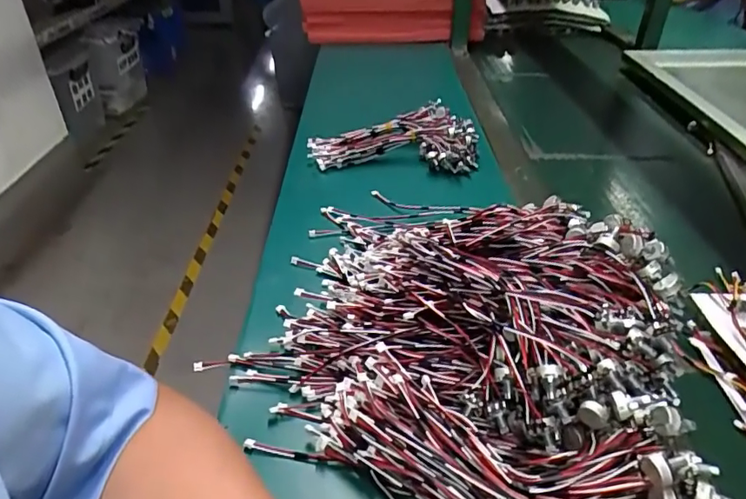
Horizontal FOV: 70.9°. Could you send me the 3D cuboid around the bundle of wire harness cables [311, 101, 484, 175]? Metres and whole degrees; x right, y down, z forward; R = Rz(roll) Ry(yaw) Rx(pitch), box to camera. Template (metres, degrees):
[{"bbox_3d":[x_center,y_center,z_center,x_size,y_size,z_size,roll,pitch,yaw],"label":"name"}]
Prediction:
[{"bbox_3d":[0.030,-0.161,0.763,0.235,0.062,0.131,3,35,4],"label":"bundle of wire harness cables"}]

